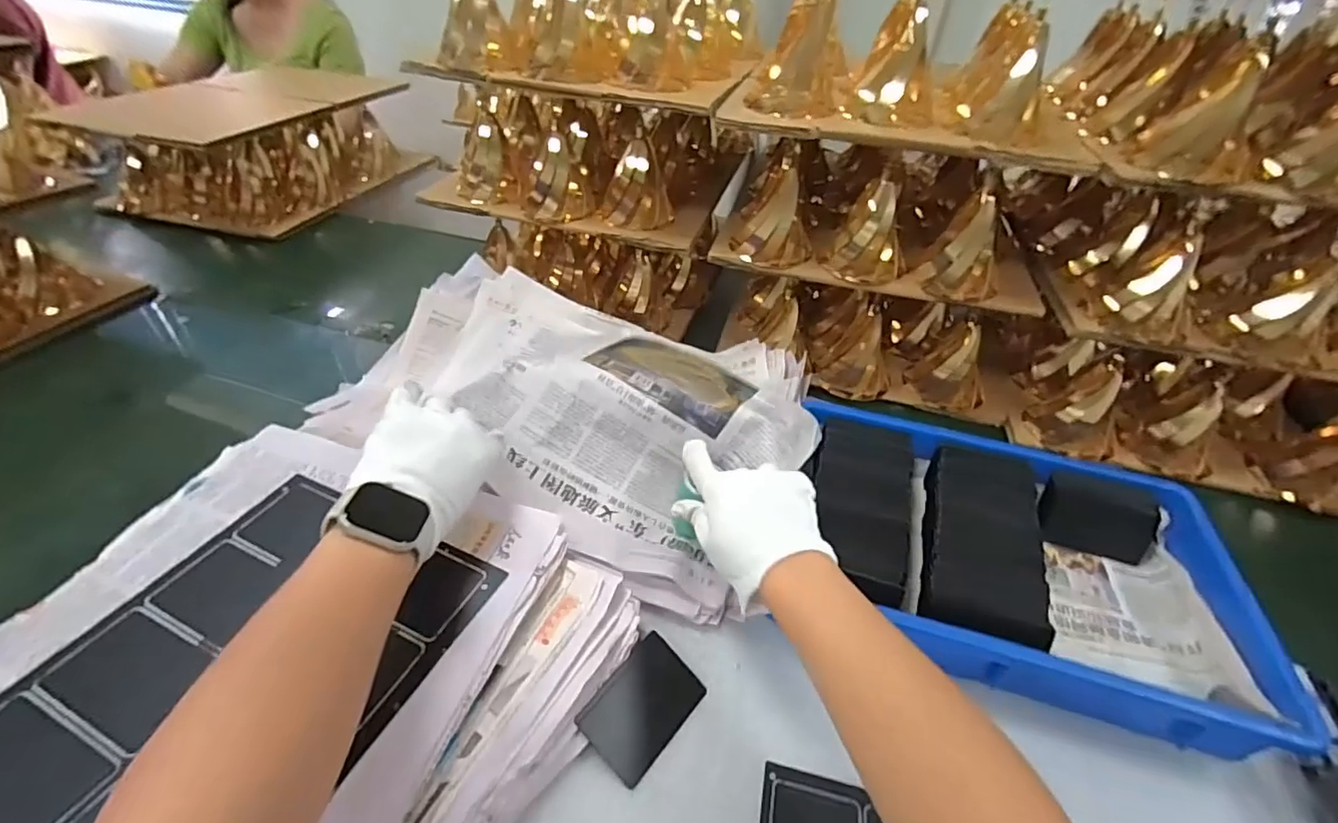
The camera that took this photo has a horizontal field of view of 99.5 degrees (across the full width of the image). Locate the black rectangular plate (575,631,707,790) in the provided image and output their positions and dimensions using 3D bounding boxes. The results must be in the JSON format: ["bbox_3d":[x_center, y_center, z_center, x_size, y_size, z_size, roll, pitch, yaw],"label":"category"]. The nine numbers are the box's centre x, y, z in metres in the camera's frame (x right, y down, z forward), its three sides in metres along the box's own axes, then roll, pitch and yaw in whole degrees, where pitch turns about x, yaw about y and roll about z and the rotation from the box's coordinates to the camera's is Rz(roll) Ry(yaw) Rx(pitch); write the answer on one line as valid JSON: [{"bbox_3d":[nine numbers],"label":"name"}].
[{"bbox_3d":[-0.018,0.208,0.402,0.058,0.005,0.085,45,50,12],"label":"black rectangular plate"}]

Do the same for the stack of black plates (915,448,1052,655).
[{"bbox_3d":[0.274,0.119,0.502,0.098,0.052,0.199,18,43,14],"label":"stack of black plates"}]

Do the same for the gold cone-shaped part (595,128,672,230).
[{"bbox_3d":[-0.039,-0.275,0.671,0.069,0.084,0.066,-22,48,-28],"label":"gold cone-shaped part"}]

